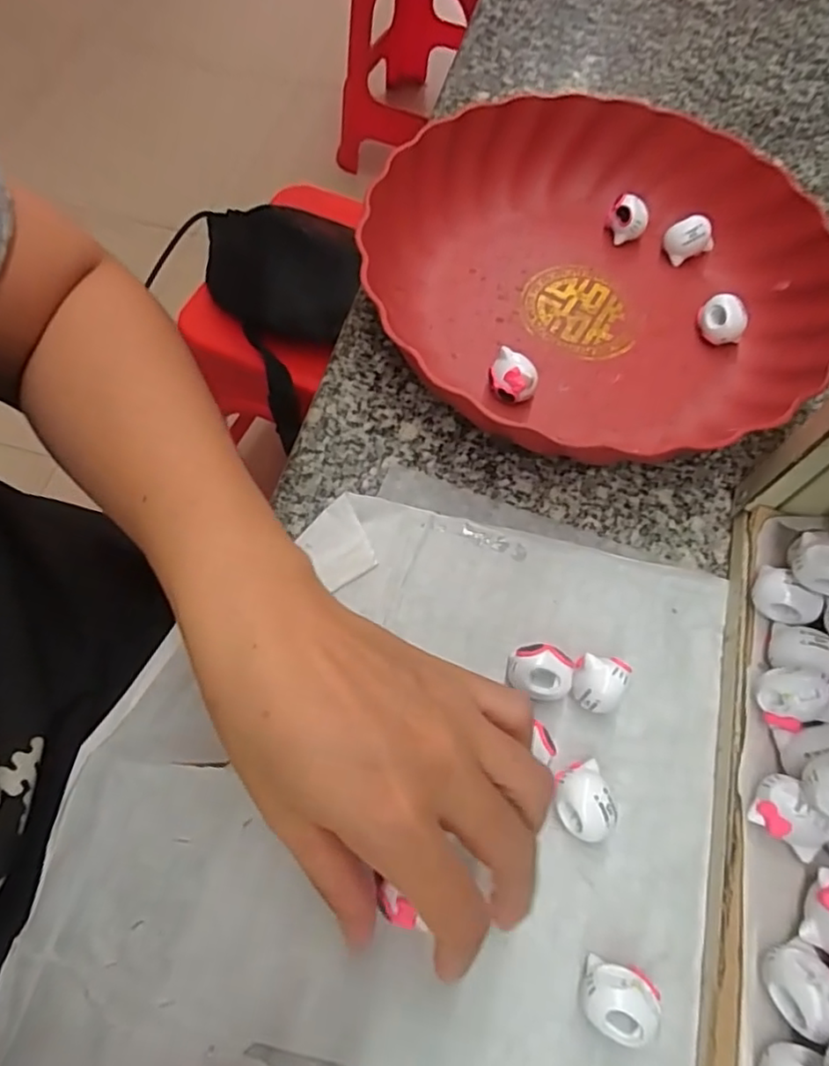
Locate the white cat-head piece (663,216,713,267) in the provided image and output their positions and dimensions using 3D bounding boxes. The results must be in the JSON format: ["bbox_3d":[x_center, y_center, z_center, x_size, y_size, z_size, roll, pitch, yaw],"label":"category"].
[{"bbox_3d":[0.159,-0.169,0.368,0.026,0.027,0.016,25,66,10],"label":"white cat-head piece"}]

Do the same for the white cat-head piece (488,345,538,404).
[{"bbox_3d":[0.050,-0.078,0.321,0.024,0.021,0.021,16,64,6],"label":"white cat-head piece"}]

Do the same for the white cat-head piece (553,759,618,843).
[{"bbox_3d":[0.062,0.101,0.236,0.019,0.019,0.026,-16,66,-10],"label":"white cat-head piece"}]

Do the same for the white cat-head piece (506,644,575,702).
[{"bbox_3d":[0.051,0.057,0.256,0.026,0.019,0.019,19,65,7],"label":"white cat-head piece"}]

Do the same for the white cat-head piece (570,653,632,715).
[{"bbox_3d":[0.074,0.061,0.252,0.021,0.026,0.017,11,64,3],"label":"white cat-head piece"}]

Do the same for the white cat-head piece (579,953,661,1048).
[{"bbox_3d":[0.069,0.156,0.210,0.024,0.018,0.023,1,64,-2],"label":"white cat-head piece"}]

